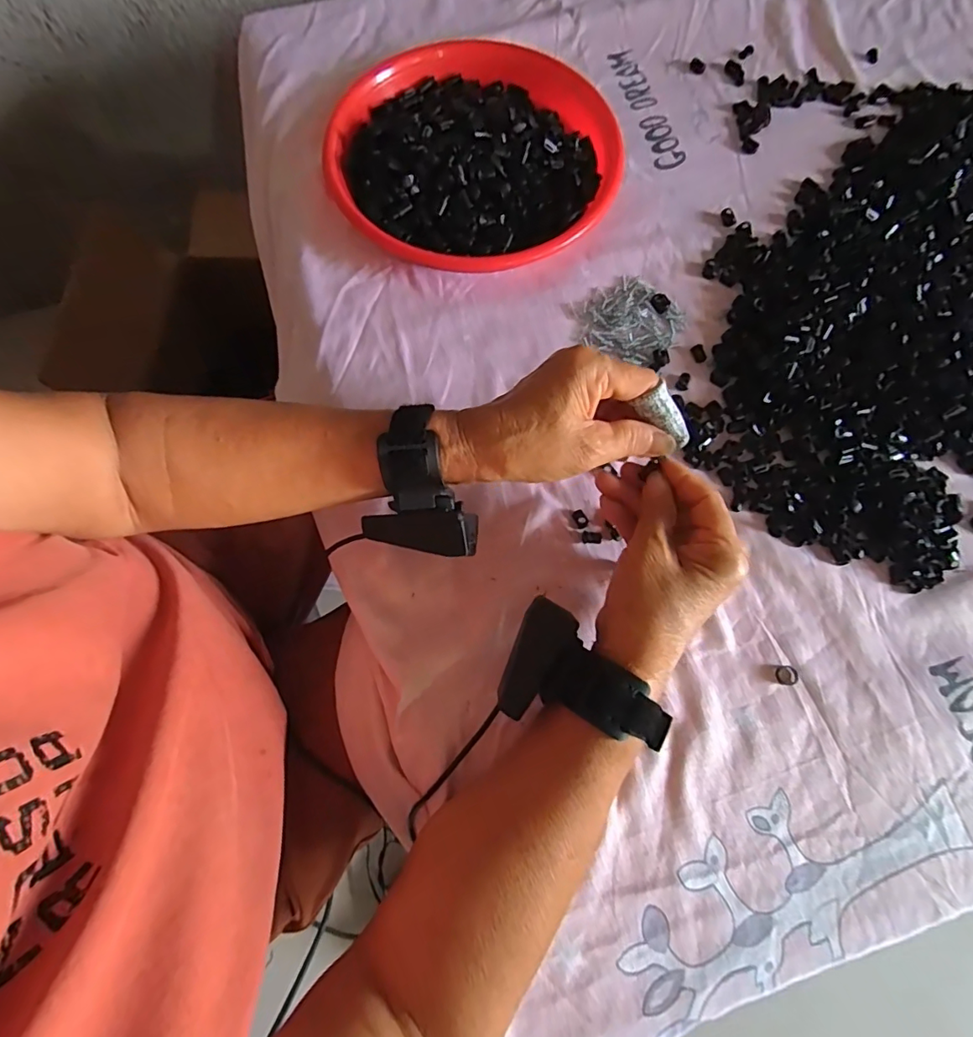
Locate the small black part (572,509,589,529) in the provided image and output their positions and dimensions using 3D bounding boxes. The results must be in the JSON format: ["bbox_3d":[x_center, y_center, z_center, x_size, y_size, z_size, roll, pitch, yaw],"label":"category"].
[{"bbox_3d":[0.070,0.000,0.376,0.009,0.004,0.014,-29,76,-8],"label":"small black part"}]

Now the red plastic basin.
[{"bbox_3d":[-0.013,-0.328,0.451,0.246,0.037,0.244,-6,74,-2],"label":"red plastic basin"}]

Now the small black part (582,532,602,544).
[{"bbox_3d":[0.077,0.014,0.372,0.014,0.004,0.009,4,74,1],"label":"small black part"}]

